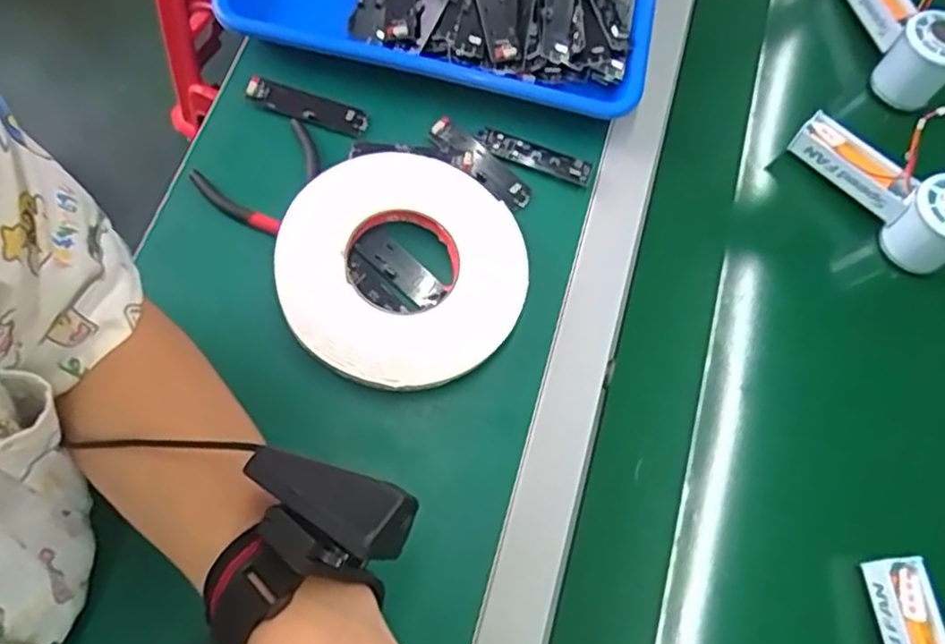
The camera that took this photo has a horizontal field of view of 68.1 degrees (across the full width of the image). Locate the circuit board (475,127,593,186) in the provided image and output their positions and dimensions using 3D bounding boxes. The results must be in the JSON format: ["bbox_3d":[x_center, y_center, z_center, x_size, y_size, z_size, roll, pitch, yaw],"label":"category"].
[{"bbox_3d":[0.048,-0.128,0.542,0.090,0.009,0.020,18,66,6],"label":"circuit board"}]

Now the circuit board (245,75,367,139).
[{"bbox_3d":[-0.127,-0.164,0.534,0.092,0.005,0.024,18,76,-2],"label":"circuit board"}]

